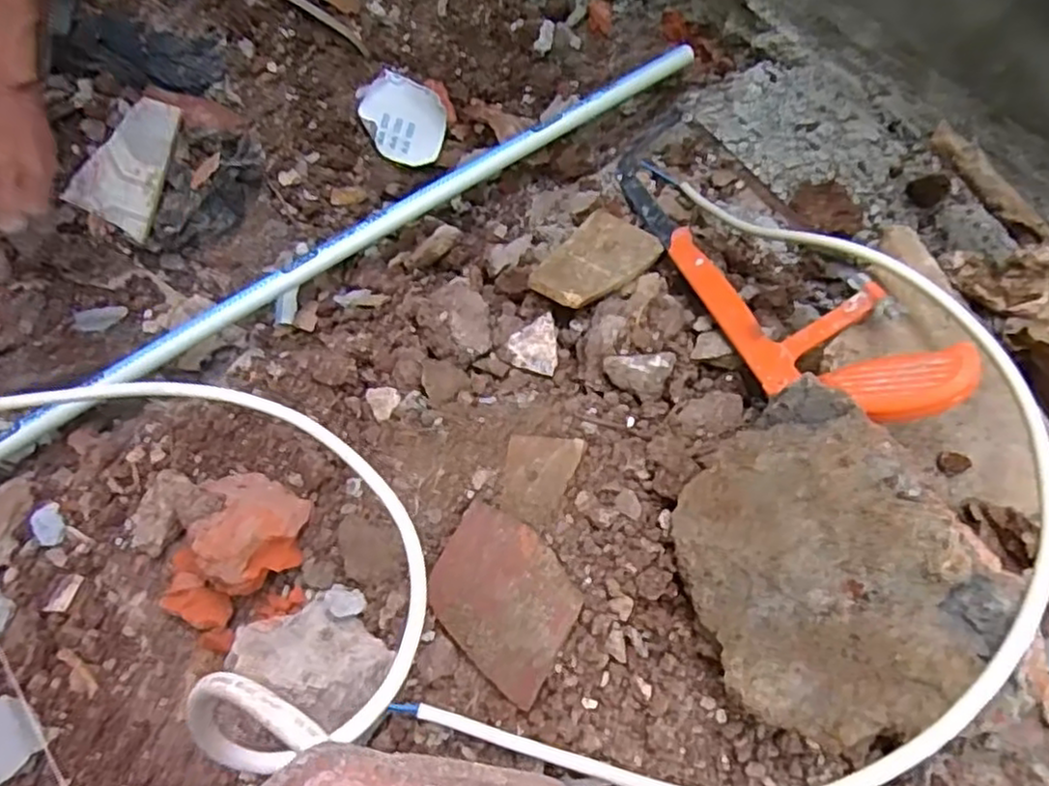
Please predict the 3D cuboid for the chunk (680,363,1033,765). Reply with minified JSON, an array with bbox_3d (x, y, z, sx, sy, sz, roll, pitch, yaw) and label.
[{"bbox_3d":[0.168,0.099,0.413,0.153,0.027,0.178,-44,55,14],"label":"chunk"}]

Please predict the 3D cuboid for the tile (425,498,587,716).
[{"bbox_3d":[-0.015,0.137,0.476,0.100,0.023,0.091,31,71,14],"label":"tile"}]

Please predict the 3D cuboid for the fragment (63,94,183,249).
[{"bbox_3d":[-0.386,-0.228,0.707,0.080,0.011,0.131,29,88,1],"label":"fragment"}]

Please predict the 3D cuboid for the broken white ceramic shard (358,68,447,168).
[{"bbox_3d":[-0.137,-0.309,0.812,0.097,0.011,0.086,28,97,-11],"label":"broken white ceramic shard"}]

